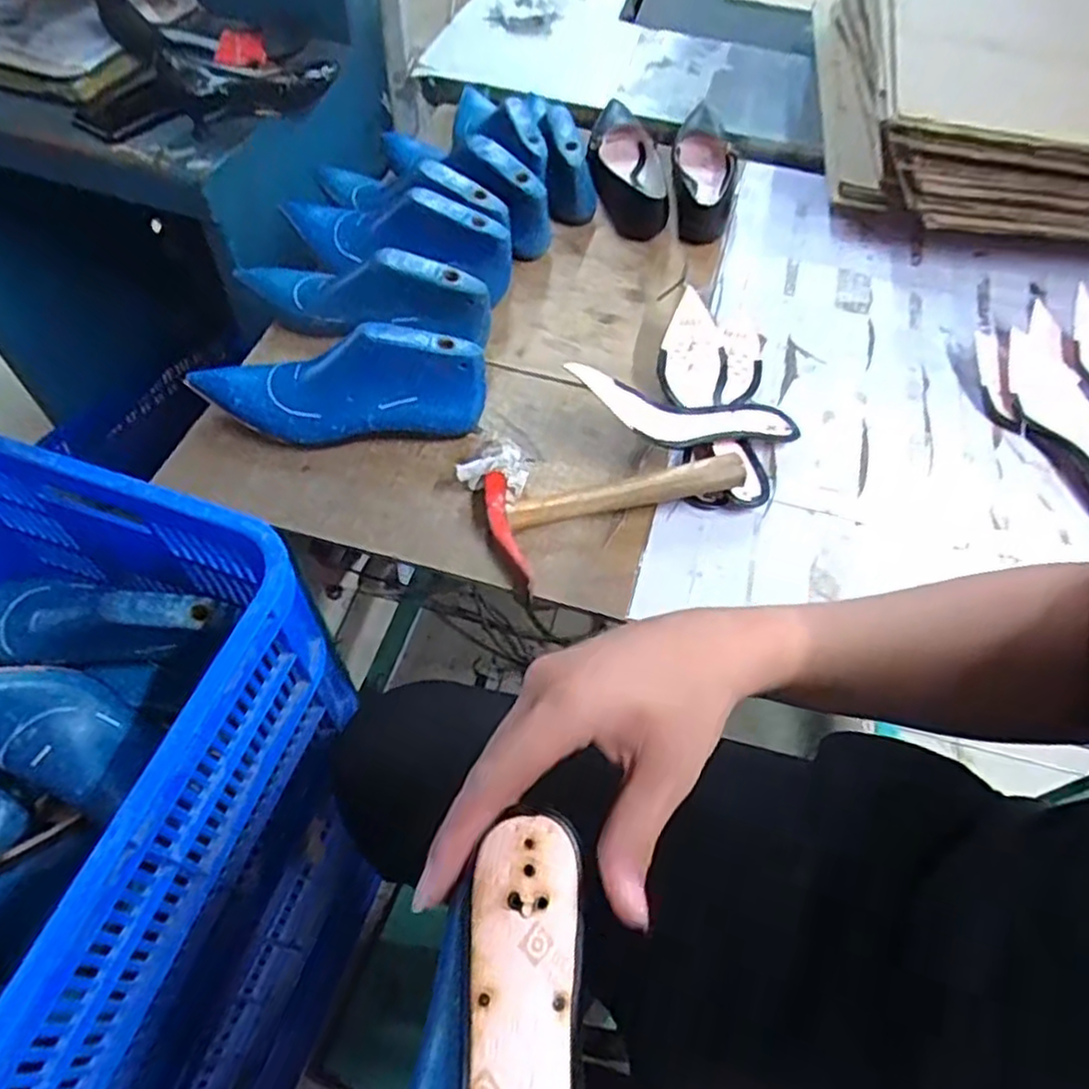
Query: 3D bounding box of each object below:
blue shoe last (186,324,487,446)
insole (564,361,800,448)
[{"bbox_3d":[-0.184,-0.141,0.638,0.255,0.095,0.064,3,57,-3],"label":"blue shoe last"},{"bbox_3d":[0.134,-0.120,0.654,0.240,0.029,0.061,5,55,-21],"label":"insole"}]

